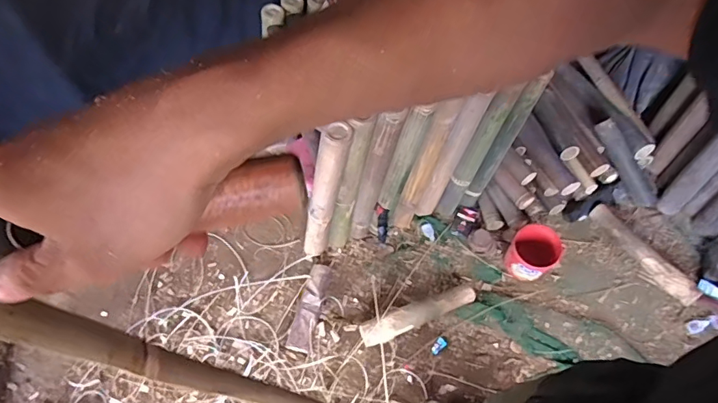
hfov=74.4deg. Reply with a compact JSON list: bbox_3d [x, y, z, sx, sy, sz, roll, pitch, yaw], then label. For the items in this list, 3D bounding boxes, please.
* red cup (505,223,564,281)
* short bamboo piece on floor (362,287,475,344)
[{"bbox_3d":[0.555,0.169,1.500,0.145,0.149,0.147,-2,57,3],"label":"red cup"},{"bbox_3d":[0.181,0.345,1.451,0.372,0.073,0.073,-21,58,-9],"label":"short bamboo piece on floor"}]

